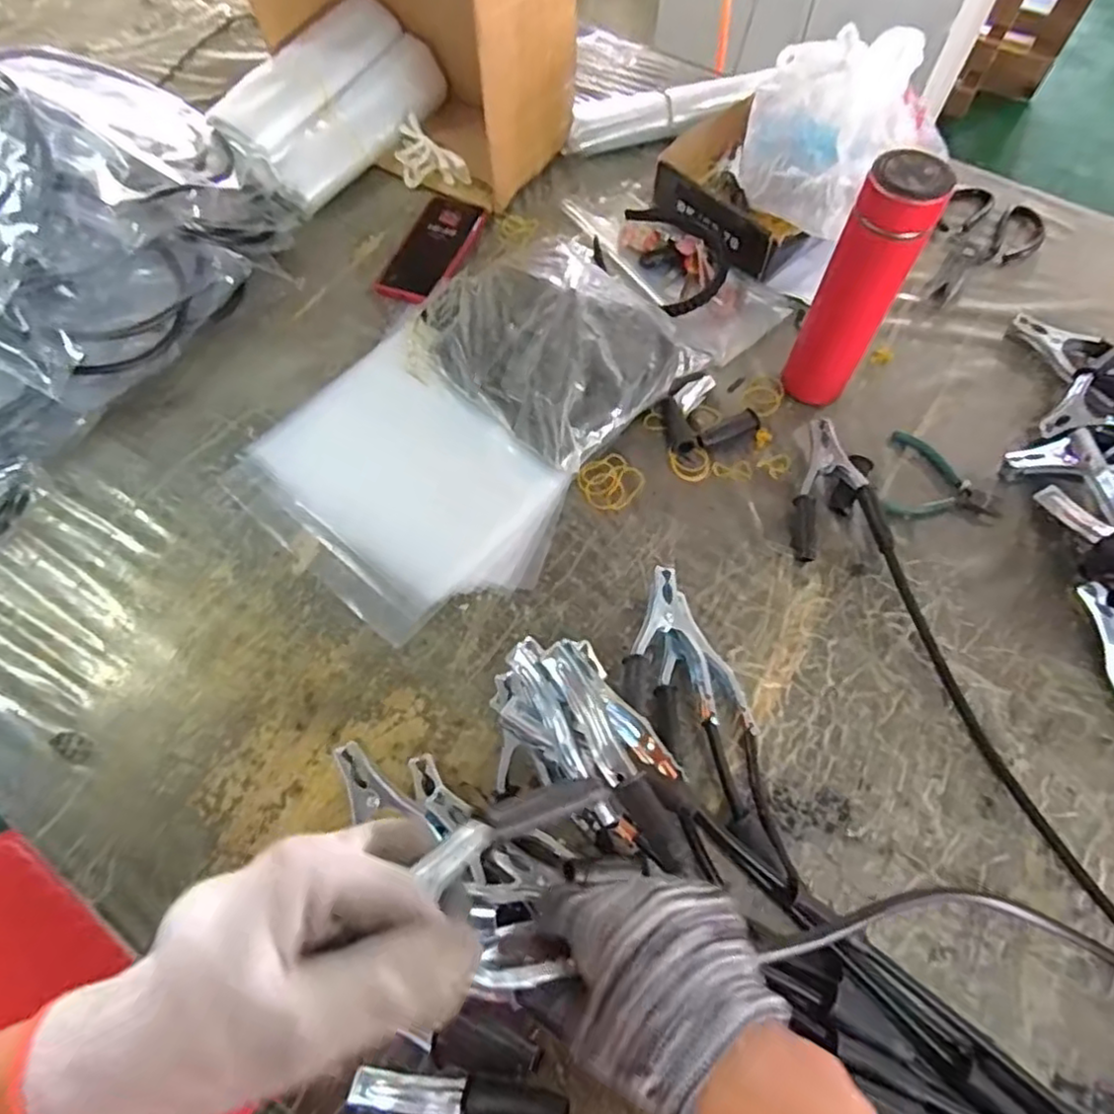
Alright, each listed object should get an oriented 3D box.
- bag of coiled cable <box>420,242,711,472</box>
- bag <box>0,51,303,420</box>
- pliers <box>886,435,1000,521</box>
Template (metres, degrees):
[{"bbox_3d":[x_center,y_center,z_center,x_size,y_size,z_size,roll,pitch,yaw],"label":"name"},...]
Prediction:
[{"bbox_3d":[-0.005,-0.227,0.692,0.212,0.075,0.258,-40,70,-17],"label":"bag of coiled cable"},{"bbox_3d":[-0.510,-0.382,0.703,0.326,0.170,0.361,32,68,14],"label":"bag"},{"bbox_3d":[0.379,-0.072,0.654,0.102,0.009,0.094,18,63,8],"label":"pliers"}]

